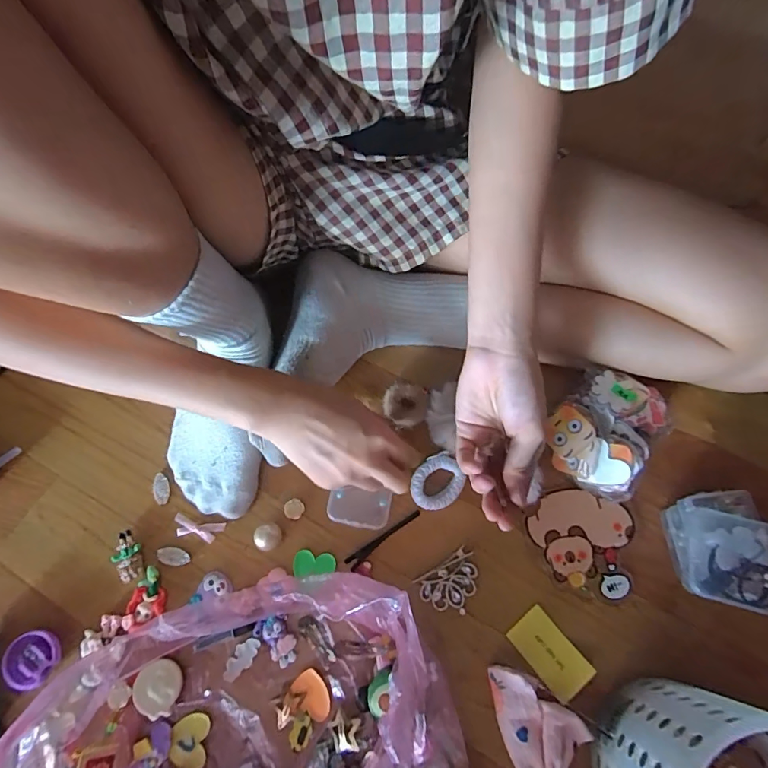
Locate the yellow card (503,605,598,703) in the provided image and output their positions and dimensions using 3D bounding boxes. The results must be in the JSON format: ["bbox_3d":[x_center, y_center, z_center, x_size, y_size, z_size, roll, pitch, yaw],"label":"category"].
[{"bbox_3d":[0.135,0.220,0.348,0.038,0.005,0.062,-39,71,-8],"label":"yellow card"}]

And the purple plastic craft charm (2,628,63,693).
[{"bbox_3d":[-0.284,0.221,0.344,0.041,0.015,0.036,36,72,8],"label":"purple plastic craft charm"}]

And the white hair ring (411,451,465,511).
[{"bbox_3d":[0.049,0.092,0.392,0.051,0.013,0.043,-37,77,-15],"label":"white hair ring"}]

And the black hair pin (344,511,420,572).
[{"bbox_3d":[0.000,0.140,0.383,0.077,0.004,0.012,-31,75,-14],"label":"black hair pin"}]

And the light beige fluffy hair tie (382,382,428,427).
[{"bbox_3d":[0.021,0.022,0.420,0.042,0.013,0.043,1,70,-4],"label":"light beige fluffy hair tie"}]

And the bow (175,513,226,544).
[{"bbox_3d":[-0.170,0.132,0.388,0.046,0.004,0.018,12,70,0],"label":"bow"}]

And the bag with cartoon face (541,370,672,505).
[{"bbox_3d":[0.202,0.042,0.391,0.086,0.050,0.104,35,72,15],"label":"bag with cartoon face"}]

